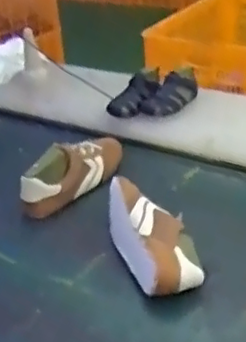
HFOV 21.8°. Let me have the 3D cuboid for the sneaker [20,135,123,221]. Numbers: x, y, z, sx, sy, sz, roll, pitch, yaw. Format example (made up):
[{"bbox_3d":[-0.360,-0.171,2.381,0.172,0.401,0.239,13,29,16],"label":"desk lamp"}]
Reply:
[{"bbox_3d":[-0.081,-0.012,1.192,0.077,0.093,0.268,12,35,27],"label":"sneaker"}]

